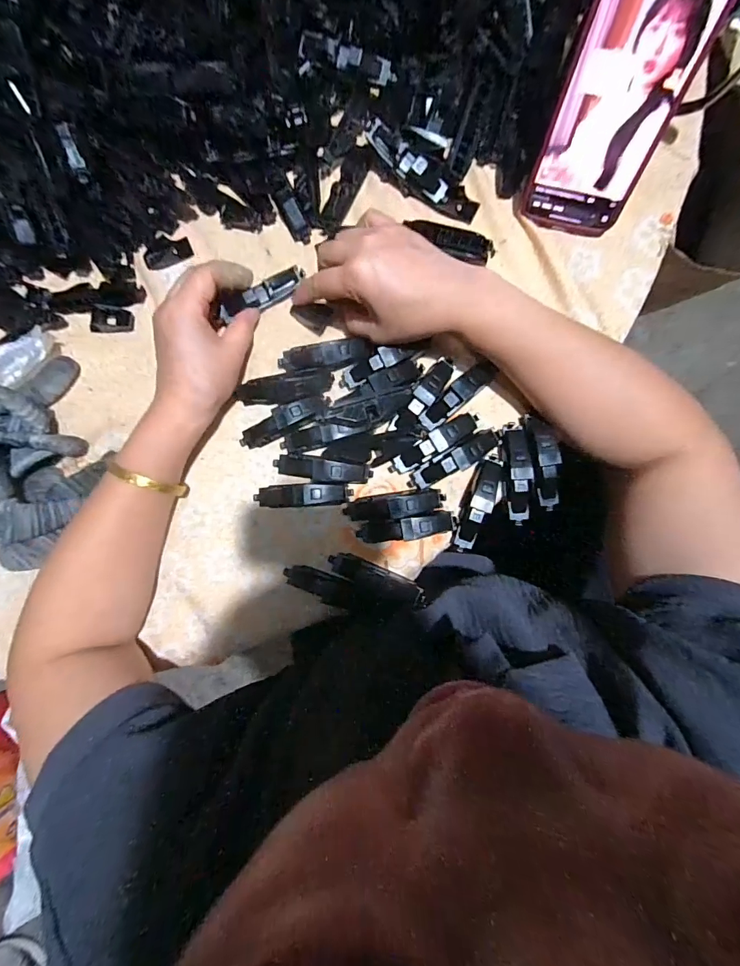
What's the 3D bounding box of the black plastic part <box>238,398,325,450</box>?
[{"bbox_3d":[-0.074,-0.050,0.338,0.077,0.016,0.021,-25,88,4],"label":"black plastic part"}]

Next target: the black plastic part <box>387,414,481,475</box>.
[{"bbox_3d":[0.053,-0.032,0.333,0.081,0.018,0.018,-34,87,3],"label":"black plastic part"}]

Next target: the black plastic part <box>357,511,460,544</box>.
[{"bbox_3d":[0.031,0.037,0.332,0.081,0.016,0.018,-9,89,4],"label":"black plastic part"}]

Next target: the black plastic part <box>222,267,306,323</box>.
[{"bbox_3d":[-0.089,-0.158,0.341,0.078,0.015,0.015,-31,87,-10],"label":"black plastic part"}]

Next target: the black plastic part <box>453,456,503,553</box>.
[{"bbox_3d":[0.088,0.016,0.330,0.023,0.021,0.080,16,91,4],"label":"black plastic part"}]

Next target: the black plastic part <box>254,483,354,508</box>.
[{"bbox_3d":[-0.056,0.010,0.335,0.078,0.018,0.018,-2,89,4],"label":"black plastic part"}]

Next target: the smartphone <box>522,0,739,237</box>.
[{"bbox_3d":[0.170,-0.261,0.279,0.078,0.163,0.006,15,55,4],"label":"smartphone"}]

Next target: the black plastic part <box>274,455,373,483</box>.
[{"bbox_3d":[-0.040,-0.012,0.335,0.080,0.018,0.018,7,90,4],"label":"black plastic part"}]

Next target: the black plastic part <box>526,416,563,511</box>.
[{"bbox_3d":[0.141,-0.016,0.327,0.017,0.019,0.075,-11,89,4],"label":"black plastic part"}]

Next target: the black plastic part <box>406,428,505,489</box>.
[{"bbox_3d":[0.069,-0.018,0.330,0.081,0.017,0.018,-29,87,3],"label":"black plastic part"}]

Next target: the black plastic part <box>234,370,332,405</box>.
[{"bbox_3d":[-0.072,-0.080,0.340,0.078,0.019,0.026,0,89,4],"label":"black plastic part"}]

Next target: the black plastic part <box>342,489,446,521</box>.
[{"bbox_3d":[0.020,0.018,0.332,0.081,0.015,0.021,-8,89,4],"label":"black plastic part"}]

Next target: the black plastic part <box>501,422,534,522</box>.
[{"bbox_3d":[0.120,-0.008,0.330,0.023,0.017,0.080,-8,89,4],"label":"black plastic part"}]

